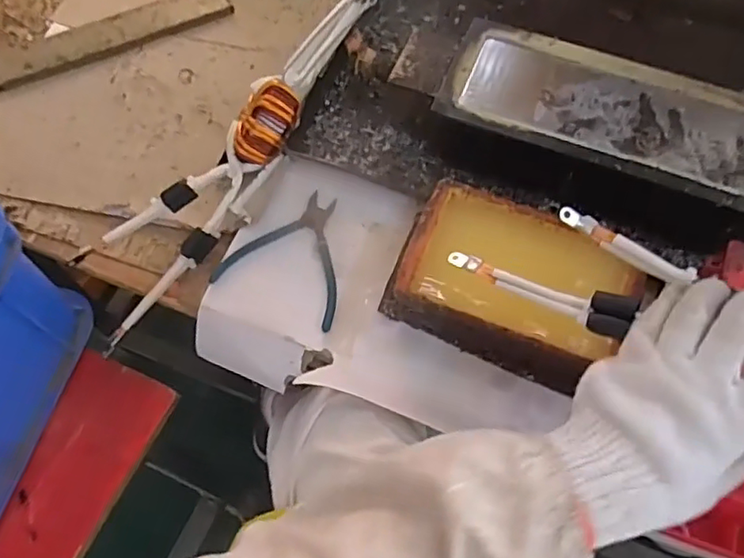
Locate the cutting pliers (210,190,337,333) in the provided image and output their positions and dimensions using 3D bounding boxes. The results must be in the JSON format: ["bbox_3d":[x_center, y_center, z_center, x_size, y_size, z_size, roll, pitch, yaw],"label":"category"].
[{"bbox_3d":[-0.074,-0.030,0.602,0.125,0.005,0.134,21,65,9],"label":"cutting pliers"}]

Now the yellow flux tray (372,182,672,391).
[{"bbox_3d":[0.129,0.008,0.552,0.210,0.068,0.142,24,66,11],"label":"yellow flux tray"}]

